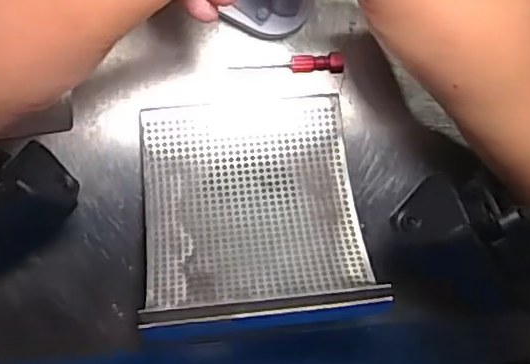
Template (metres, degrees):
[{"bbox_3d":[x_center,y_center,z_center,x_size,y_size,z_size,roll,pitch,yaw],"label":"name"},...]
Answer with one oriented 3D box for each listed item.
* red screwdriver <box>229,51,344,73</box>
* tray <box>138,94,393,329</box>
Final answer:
[{"bbox_3d":[0.012,-0.058,0.327,0.057,0.006,0.009,-5,91,-4],"label":"red screwdriver"},{"bbox_3d":[-0.006,0.010,0.300,0.098,0.024,0.111,-5,62,-5],"label":"tray"}]

